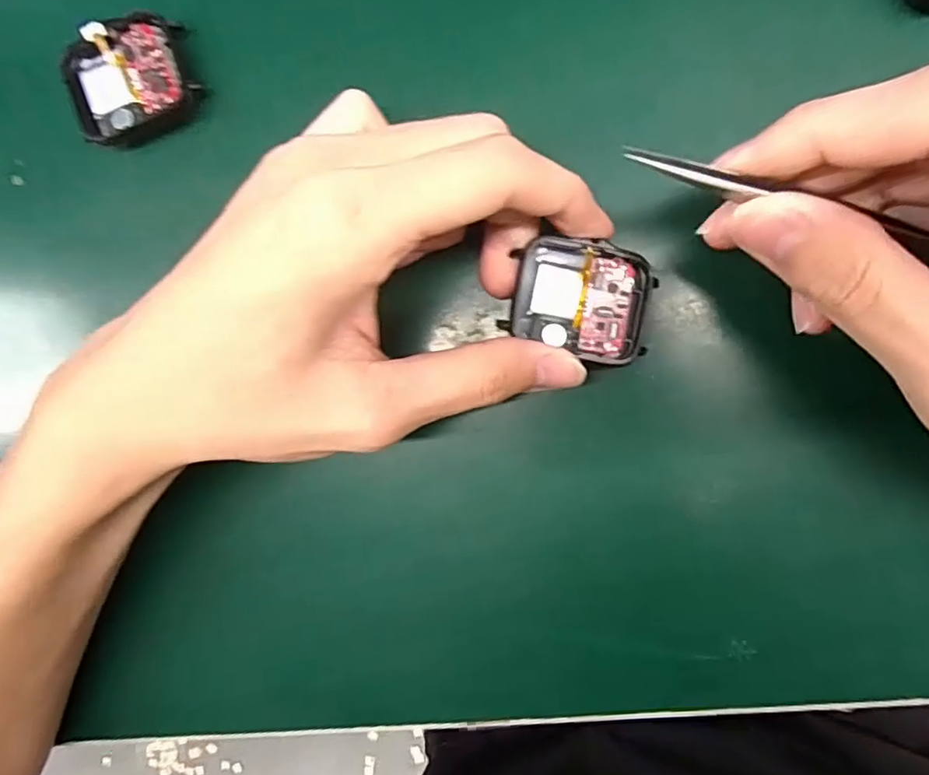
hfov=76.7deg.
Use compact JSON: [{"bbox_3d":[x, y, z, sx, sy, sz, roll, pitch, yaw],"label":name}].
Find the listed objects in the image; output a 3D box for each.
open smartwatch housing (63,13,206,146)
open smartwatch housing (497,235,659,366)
[{"bbox_3d":[-0.118,-0.109,0.208,0.044,0.008,0.039,-14,90,10],"label":"open smartwatch housing"},{"bbox_3d":[0.038,-0.028,0.189,0.043,0.013,0.035,14,94,9],"label":"open smartwatch housing"}]

